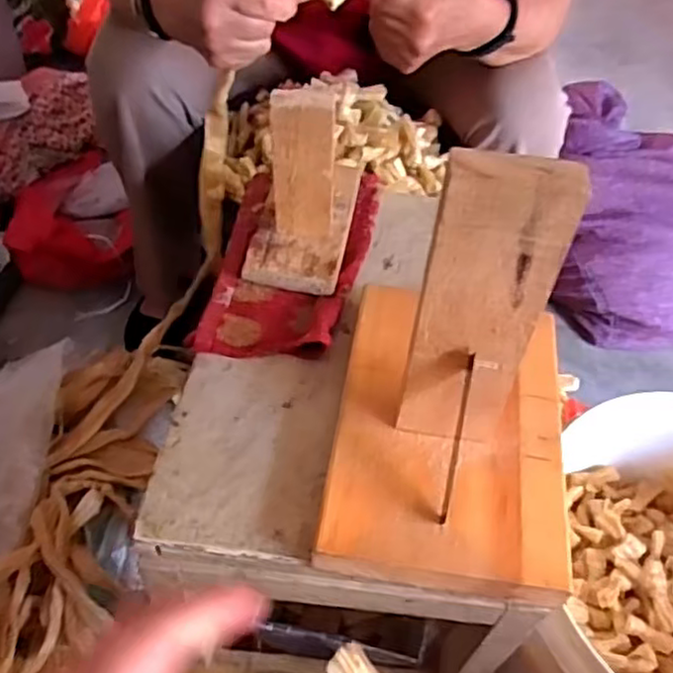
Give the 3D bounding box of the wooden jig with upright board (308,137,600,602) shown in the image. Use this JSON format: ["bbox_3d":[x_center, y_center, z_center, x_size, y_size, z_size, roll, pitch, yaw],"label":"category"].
[{"bbox_3d":[0.079,-0.003,0.364,0.139,0.207,0.205,10,50,3],"label":"wooden jig with upright board"}]

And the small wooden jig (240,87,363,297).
[{"bbox_3d":[-0.021,-0.130,0.514,0.072,0.131,0.138,10,50,3],"label":"small wooden jig"}]

